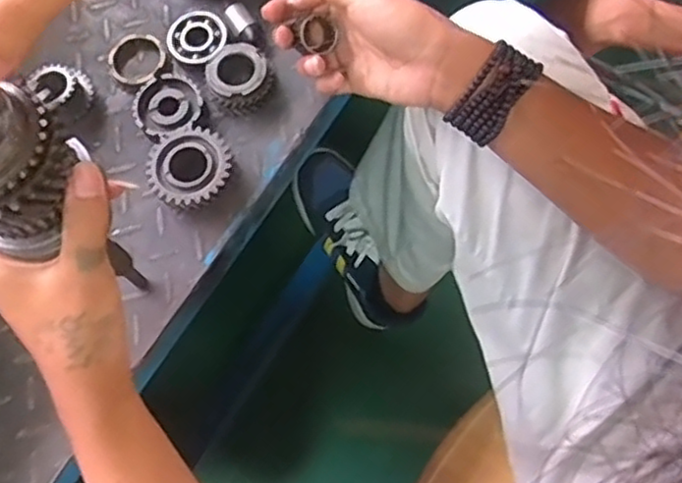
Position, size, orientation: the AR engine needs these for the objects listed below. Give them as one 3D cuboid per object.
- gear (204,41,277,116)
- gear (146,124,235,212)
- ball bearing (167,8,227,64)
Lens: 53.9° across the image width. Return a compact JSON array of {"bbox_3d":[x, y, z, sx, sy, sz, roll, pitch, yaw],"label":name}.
[{"bbox_3d":[-0.083,-0.136,0.556,0.053,0.028,0.053,14,74,7],"label":"gear"},{"bbox_3d":[-0.118,-0.055,0.533,0.062,0.030,0.066,-1,72,2],"label":"gear"},{"bbox_3d":[-0.124,-0.179,0.576,0.051,0.015,0.056,-1,72,2],"label":"ball bearing"}]

